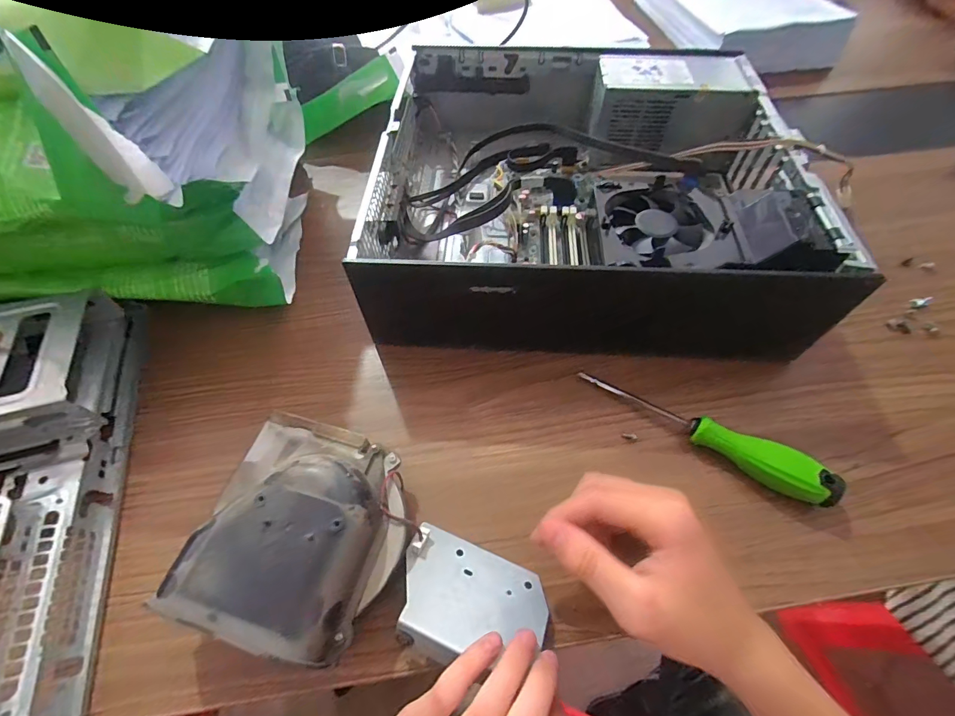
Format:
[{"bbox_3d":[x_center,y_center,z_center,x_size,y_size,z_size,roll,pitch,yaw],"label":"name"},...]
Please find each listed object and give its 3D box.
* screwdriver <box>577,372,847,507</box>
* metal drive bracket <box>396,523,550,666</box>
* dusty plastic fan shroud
[{"bbox_3d":[0.167,0.053,0.312,0.184,0.027,0.024,28,64,18],"label":"screwdriver"},{"bbox_3d":[-0.004,0.147,0.257,0.091,0.014,0.068,20,34,10],"label":"metal drive bracket"},{"bbox_3d":[-0.108,0.104,0.264,0.120,0.067,0.121,14,60,10],"label":"dusty plastic fan shroud"}]

